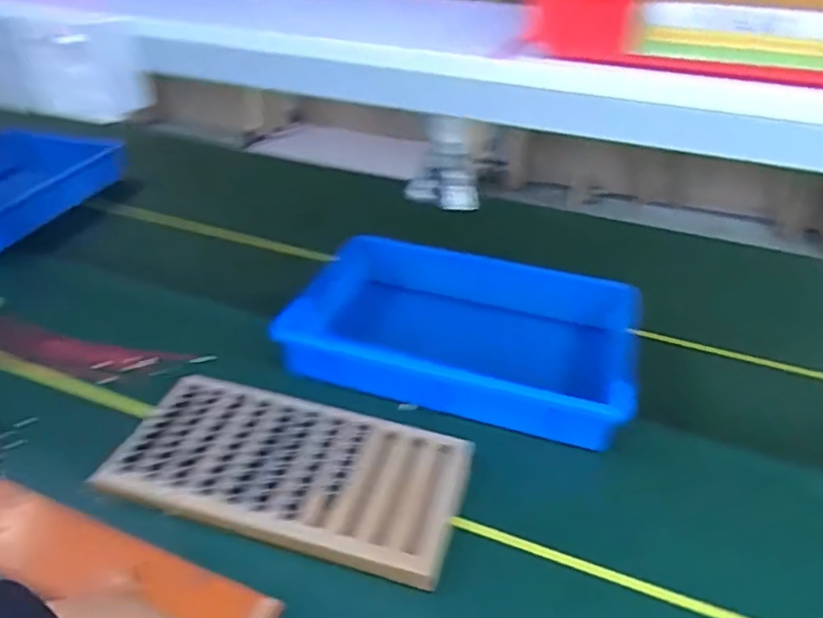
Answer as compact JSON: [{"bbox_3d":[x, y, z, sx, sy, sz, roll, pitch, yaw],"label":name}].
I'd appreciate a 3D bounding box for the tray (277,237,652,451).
[{"bbox_3d":[0.080,0.031,0.837,0.448,0.084,0.280,11,35,9],"label":"tray"}]

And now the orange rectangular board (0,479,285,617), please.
[{"bbox_3d":[-0.282,0.235,0.550,0.327,0.031,0.072,15,36,14],"label":"orange rectangular board"}]

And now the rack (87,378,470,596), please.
[{"bbox_3d":[-0.124,0.173,0.650,0.351,0.035,0.167,11,35,9],"label":"rack"}]

